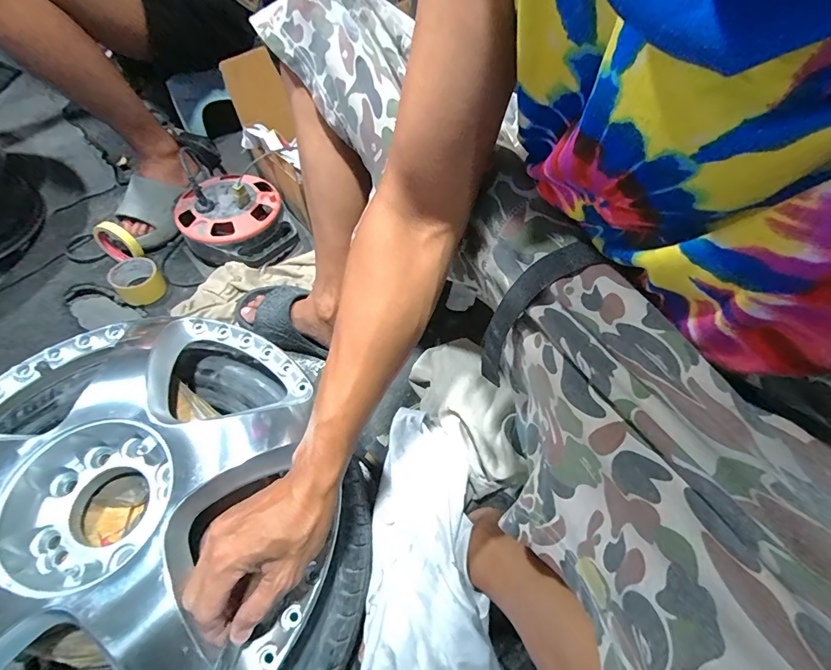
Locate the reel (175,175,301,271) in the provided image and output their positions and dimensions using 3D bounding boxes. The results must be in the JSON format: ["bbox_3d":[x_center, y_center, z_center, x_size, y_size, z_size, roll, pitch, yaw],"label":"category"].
[{"bbox_3d":[-0.369,-0.238,0.845,0.201,0.094,0.236,-31,61,-16],"label":"reel"}]

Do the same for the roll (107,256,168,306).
[{"bbox_3d":[-0.542,-0.104,0.813,0.082,0.061,0.078,-1,57,2],"label":"roll"}]

